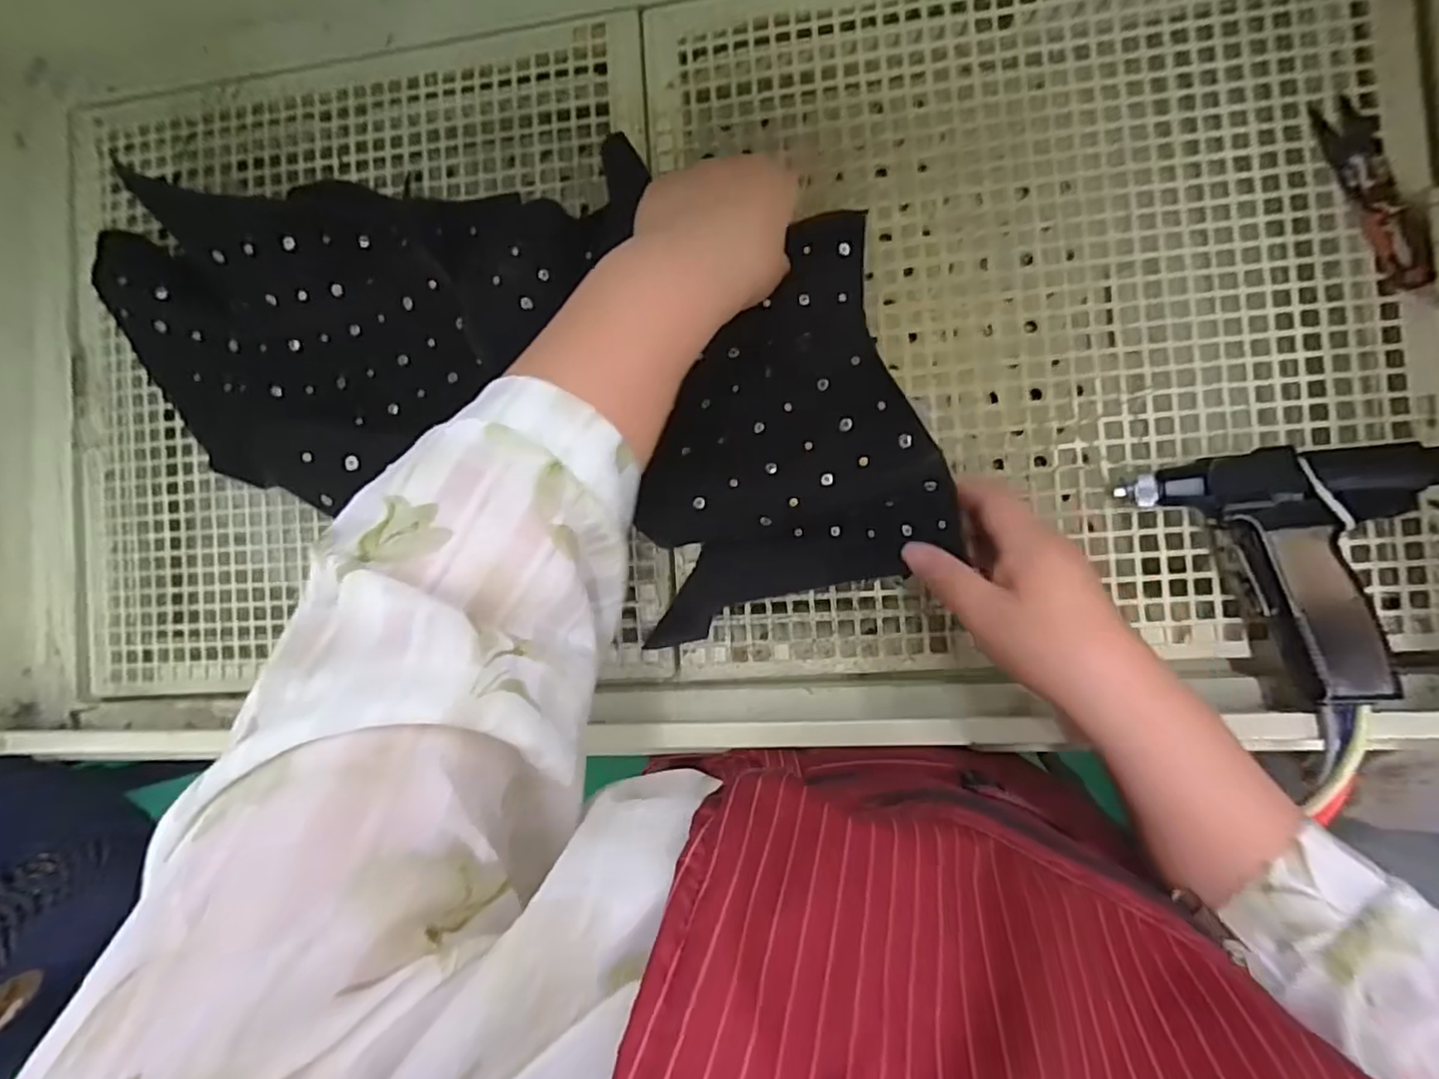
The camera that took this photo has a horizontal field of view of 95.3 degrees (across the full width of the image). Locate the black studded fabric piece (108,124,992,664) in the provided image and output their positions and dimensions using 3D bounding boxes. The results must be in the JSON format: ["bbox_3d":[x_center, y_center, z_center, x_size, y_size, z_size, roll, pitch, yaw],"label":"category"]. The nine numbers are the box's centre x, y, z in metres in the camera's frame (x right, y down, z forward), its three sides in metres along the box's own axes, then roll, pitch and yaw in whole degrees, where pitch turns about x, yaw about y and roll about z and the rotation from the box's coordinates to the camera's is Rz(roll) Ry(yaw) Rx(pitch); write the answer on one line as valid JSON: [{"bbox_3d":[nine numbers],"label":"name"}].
[{"bbox_3d":[-0.132,-0.108,0.404,0.550,0.070,0.252,17,91,9],"label":"black studded fabric piece"}]

